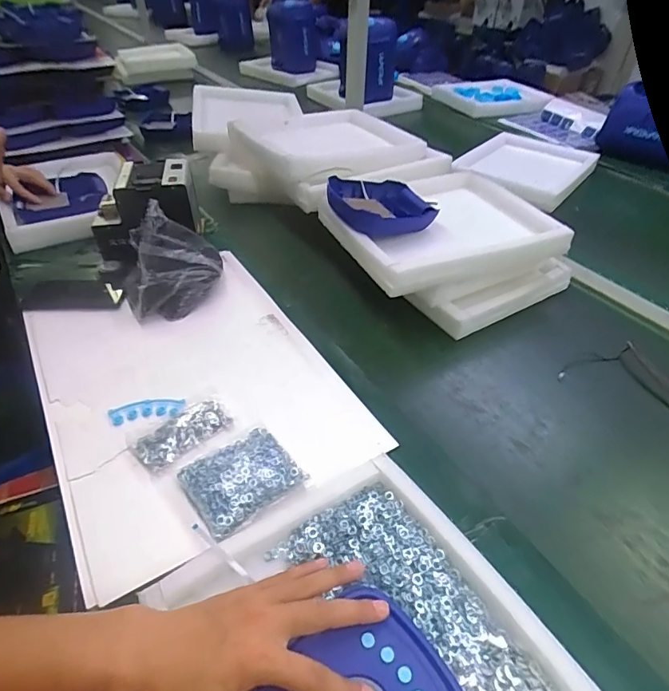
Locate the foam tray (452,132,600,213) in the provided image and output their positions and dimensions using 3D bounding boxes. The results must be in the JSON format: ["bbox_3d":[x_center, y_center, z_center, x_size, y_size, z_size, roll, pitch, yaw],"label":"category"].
[{"bbox_3d":[0.497,-0.463,1.167,0.265,0.034,0.314,29,49,27],"label":"foam tray"}]

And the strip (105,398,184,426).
[{"bbox_3d":[-0.254,0.089,0.620,0.093,0.009,0.035,-7,43,-9],"label":"strip"}]

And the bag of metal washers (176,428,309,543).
[{"bbox_3d":[-0.107,0.154,0.533,0.120,0.024,0.102,-25,48,-26],"label":"bag of metal washers"}]

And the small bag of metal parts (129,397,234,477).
[{"bbox_3d":[-0.192,0.112,0.588,0.124,0.019,0.059,-29,50,-29],"label":"small bag of metal parts"}]

